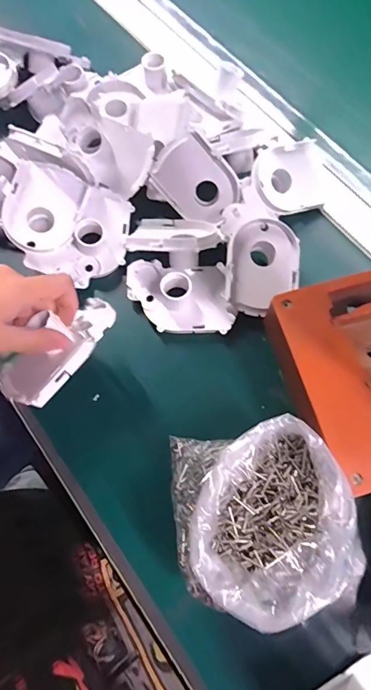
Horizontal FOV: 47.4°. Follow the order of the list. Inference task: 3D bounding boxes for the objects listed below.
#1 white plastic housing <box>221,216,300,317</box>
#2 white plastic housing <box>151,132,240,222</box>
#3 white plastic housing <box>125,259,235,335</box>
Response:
[{"bbox_3d":[0.068,-0.070,0.391,0.063,0.026,0.084,8,86,-4],"label":"white plastic housing"},{"bbox_3d":[0.010,-0.154,0.406,0.064,0.079,0.019,-37,27,28],"label":"white plastic housing"},{"bbox_3d":[-0.006,-0.047,0.382,0.095,0.028,0.066,2,70,2],"label":"white plastic housing"}]

